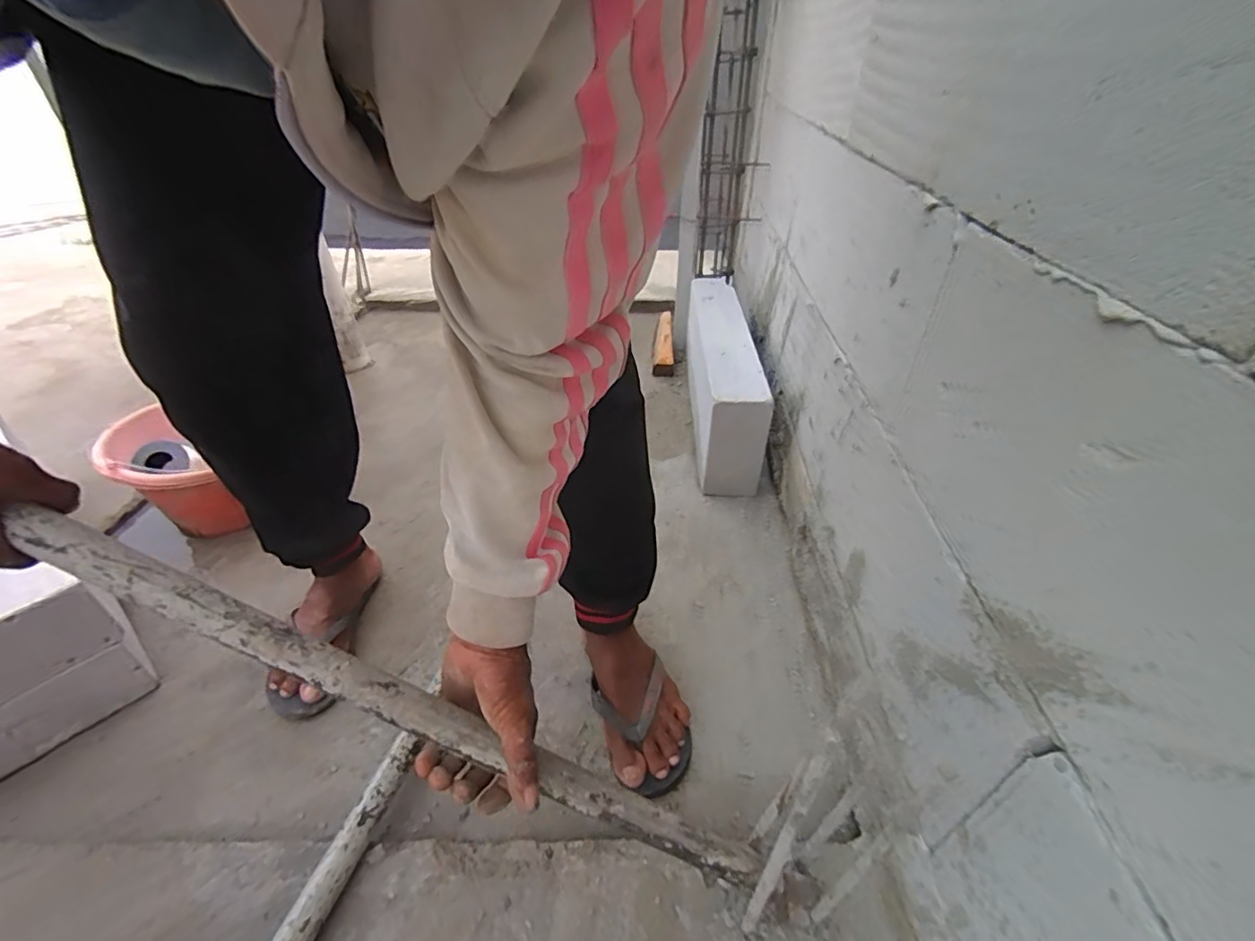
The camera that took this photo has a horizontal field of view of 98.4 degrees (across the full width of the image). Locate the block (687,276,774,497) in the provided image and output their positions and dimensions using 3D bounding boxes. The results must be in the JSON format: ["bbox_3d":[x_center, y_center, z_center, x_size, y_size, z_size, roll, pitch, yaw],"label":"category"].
[{"bbox_3d":[0.191,-0.193,1.136,0.111,0.217,0.659,0,37,2],"label":"block"}]

